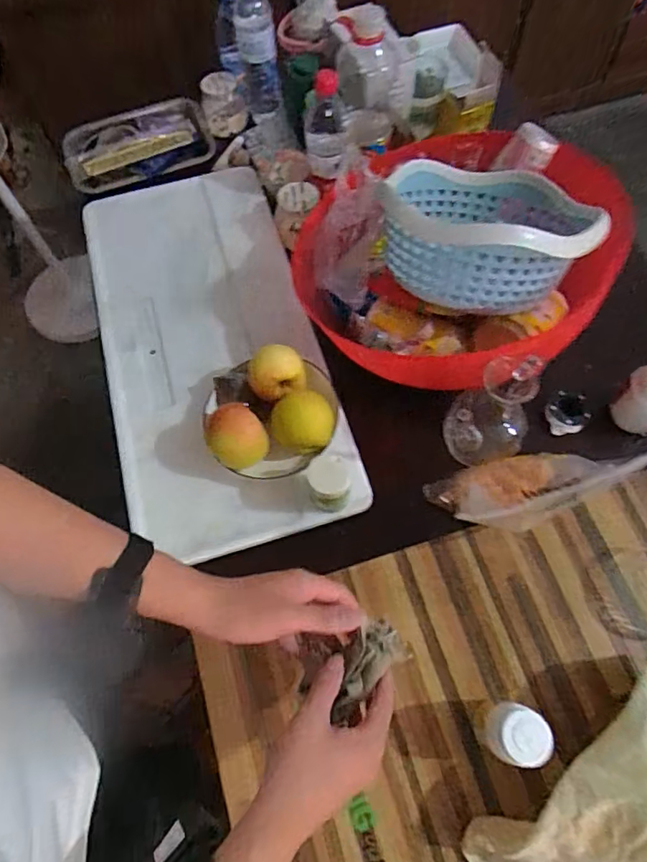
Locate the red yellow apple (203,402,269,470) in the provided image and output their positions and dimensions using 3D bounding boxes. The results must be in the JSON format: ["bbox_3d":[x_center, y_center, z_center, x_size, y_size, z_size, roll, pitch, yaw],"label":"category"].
[{"bbox_3d":[-0.106,0.007,0.654,0.066,0.066,0.065,-1,62,1],"label":"red yellow apple"}]

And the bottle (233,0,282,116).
[{"bbox_3d":[-0.113,-0.650,0.922,0.066,0.196,0.053,-9,66,-2],"label":"bottle"}]

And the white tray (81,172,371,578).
[{"bbox_3d":[-0.167,-0.136,0.783,0.301,0.052,0.624,-16,67,-5],"label":"white tray"}]

